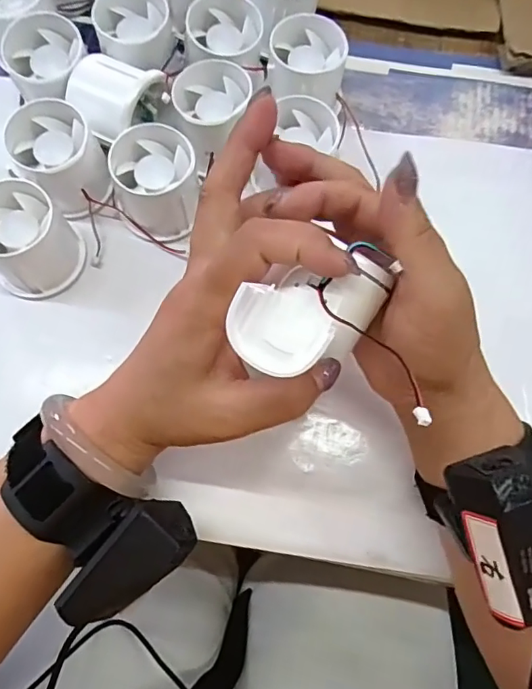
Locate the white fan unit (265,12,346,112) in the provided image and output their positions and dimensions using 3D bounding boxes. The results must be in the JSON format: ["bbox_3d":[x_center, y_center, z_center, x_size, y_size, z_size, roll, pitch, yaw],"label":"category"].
[{"bbox_3d":[0.027,-0.185,0.355,0.052,0.048,0.055,0,73,-2],"label":"white fan unit"}]

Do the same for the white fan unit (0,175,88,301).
[{"bbox_3d":[-0.146,-0.064,0.316,0.053,0.053,0.053,0,73,-2],"label":"white fan unit"}]

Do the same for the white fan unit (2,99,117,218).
[{"bbox_3d":[-0.131,-0.117,0.331,0.052,0.046,0.058,-39,78,-12],"label":"white fan unit"}]

